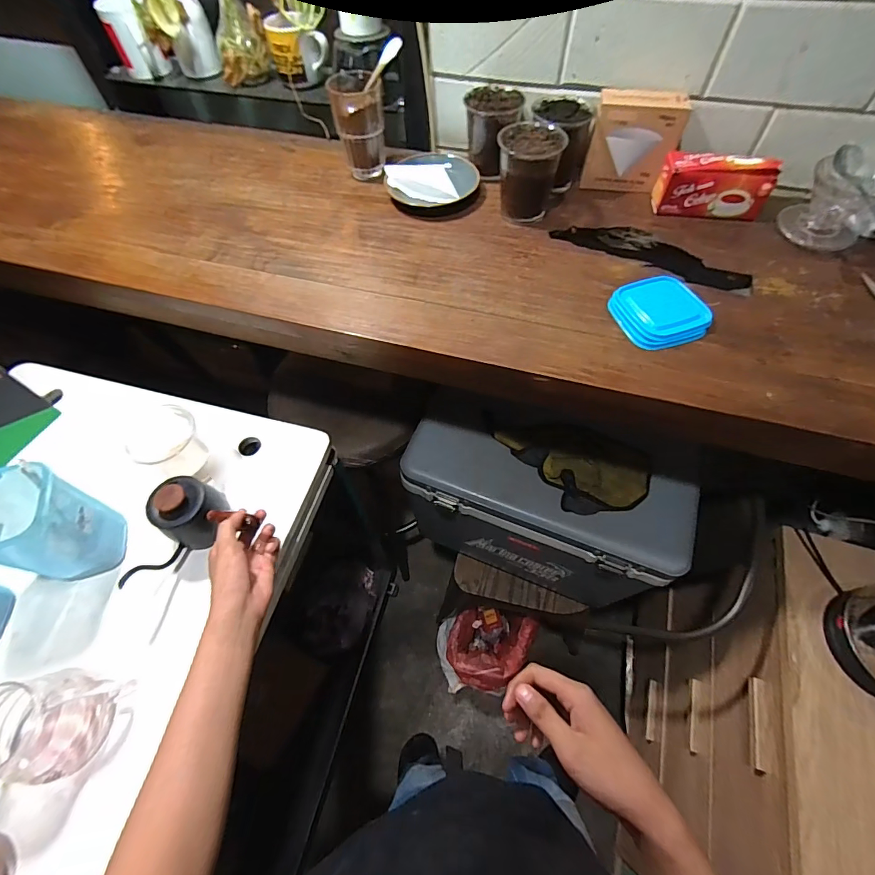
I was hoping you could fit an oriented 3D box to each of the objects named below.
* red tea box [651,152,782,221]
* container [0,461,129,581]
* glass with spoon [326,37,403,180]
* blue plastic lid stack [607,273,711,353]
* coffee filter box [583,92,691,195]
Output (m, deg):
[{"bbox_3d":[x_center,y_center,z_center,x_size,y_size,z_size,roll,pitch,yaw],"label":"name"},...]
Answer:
[{"bbox_3d":[0.390,-0.355,0.604,0.142,0.077,0.045,12,60,8],"label":"red tea box"},{"bbox_3d":[-0.478,0.111,0.519,0.106,0.144,0.100,7,60,5],"label":"container"},{"bbox_3d":[-0.104,-0.493,0.657,0.109,0.145,0.082,-7,59,-3],"label":"glass with spoon"},{"bbox_3d":[0.278,-0.159,0.531,0.109,0.019,0.102,-18,61,-10],"label":"blue plastic lid stack"},{"bbox_3d":[0.288,-0.432,0.631,0.120,0.119,0.057,13,60,9],"label":"coffee filter box"}]

